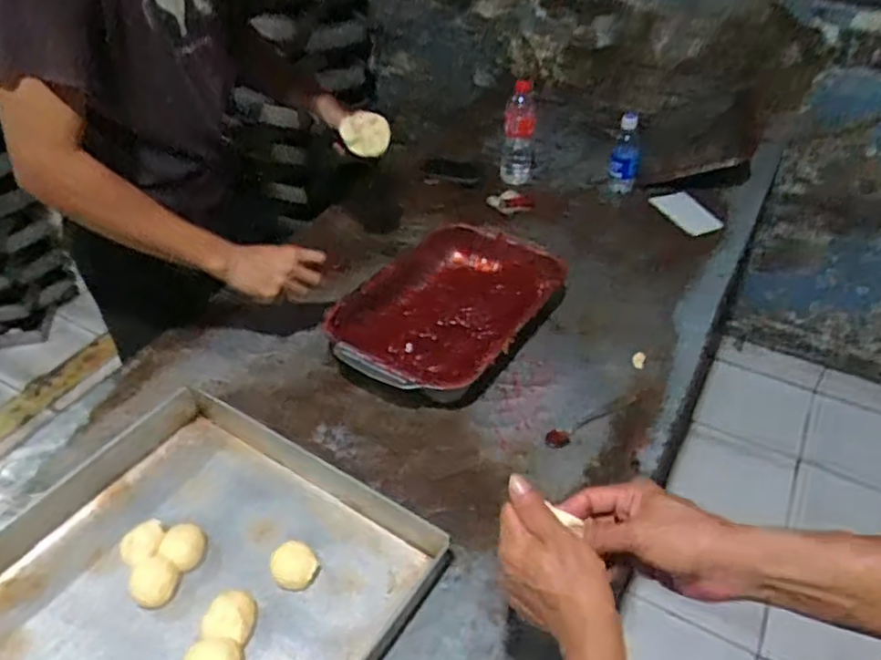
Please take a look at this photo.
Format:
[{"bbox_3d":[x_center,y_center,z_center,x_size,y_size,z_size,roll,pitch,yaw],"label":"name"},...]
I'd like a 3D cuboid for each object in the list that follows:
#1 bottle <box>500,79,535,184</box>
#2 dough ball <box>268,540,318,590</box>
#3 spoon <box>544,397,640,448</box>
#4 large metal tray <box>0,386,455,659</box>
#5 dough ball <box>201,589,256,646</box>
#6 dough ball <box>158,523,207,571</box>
[{"bbox_3d":[0.177,-0.447,1.494,0.067,0.215,0.070,7,42,10],"label":"bottle"},{"bbox_3d":[-0.173,0.273,0.774,0.057,0.034,0.054,-16,43,-16],"label":"dough ball"},{"bbox_3d":[0.221,0.129,0.963,0.163,0.014,0.030,-22,45,-25],"label":"spoon"},{"bbox_3d":[-0.313,0.300,0.747,0.491,0.053,0.475,23,44,25],"label":"large metal tray"},{"bbox_3d":[-0.230,0.320,0.729,0.052,0.032,0.050,-1,41,1],"label":"dough ball"},{"bbox_3d":[-0.308,0.264,0.795,0.049,0.030,0.054,-28,47,-26],"label":"dough ball"}]

